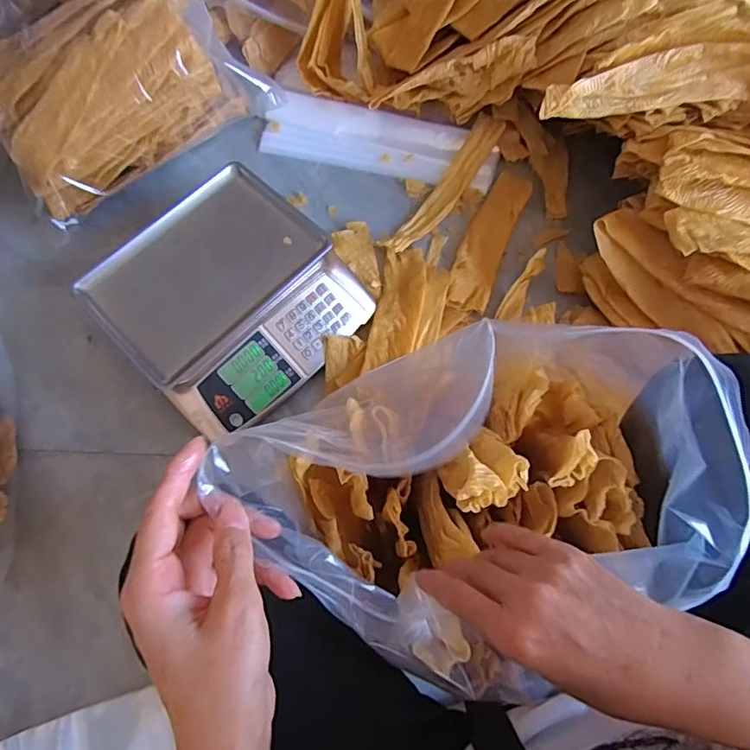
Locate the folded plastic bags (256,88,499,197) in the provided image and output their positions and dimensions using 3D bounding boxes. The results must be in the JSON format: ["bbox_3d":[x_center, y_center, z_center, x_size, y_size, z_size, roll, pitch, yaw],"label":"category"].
[{"bbox_3d":[0.009,-0.442,0.981,0.437,0.020,0.128,14,82,8],"label":"folded plastic bags"}]

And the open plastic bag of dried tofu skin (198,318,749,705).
[{"bbox_3d":[0.053,0.073,0.377,0.279,0.225,0.242,-23,72,-7],"label":"open plastic bag of dried tofu skin"}]

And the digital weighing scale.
[{"bbox_3d":[-0.225,-0.119,0.811,0.325,0.108,0.329,-43,73,-13],"label":"digital weighing scale"}]

